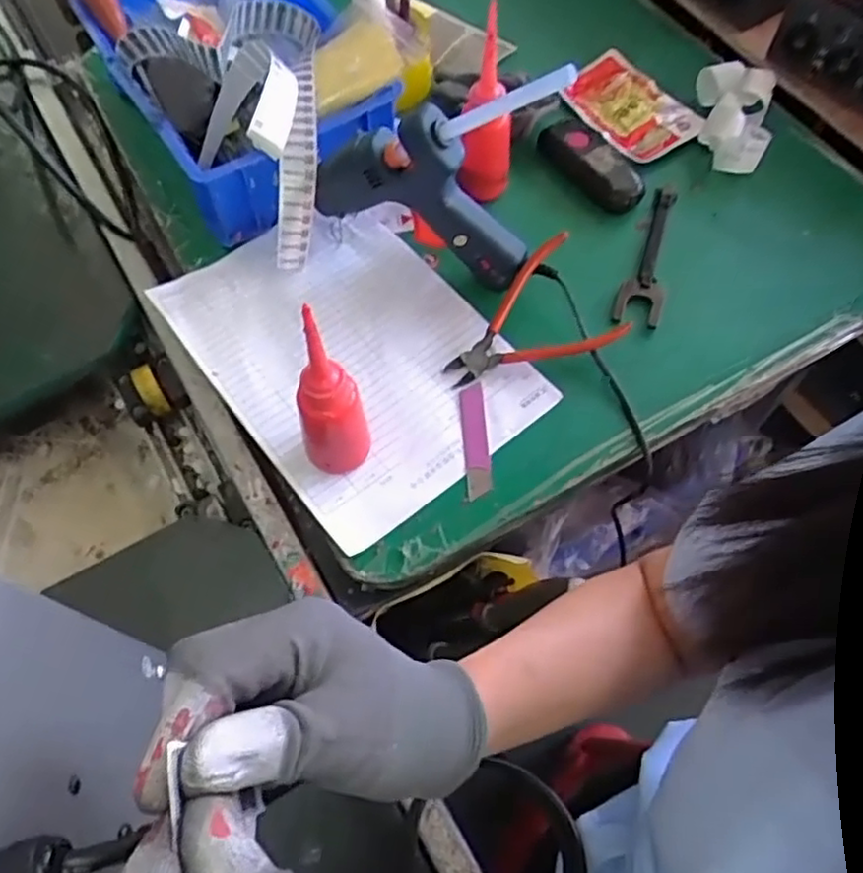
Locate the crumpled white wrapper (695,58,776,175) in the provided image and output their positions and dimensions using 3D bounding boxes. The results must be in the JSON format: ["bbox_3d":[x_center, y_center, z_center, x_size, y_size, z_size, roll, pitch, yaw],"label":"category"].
[{"bbox_3d":[0.280,-0.293,0.630,0.065,0.036,0.114,10,66,7],"label":"crumpled white wrapper"}]

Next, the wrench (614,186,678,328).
[{"bbox_3d":[0.196,-0.165,0.593,0.037,0.009,0.160,18,67,10],"label":"wrench"}]

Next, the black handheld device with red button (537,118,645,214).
[{"bbox_3d":[0.148,-0.250,0.618,0.053,0.017,0.111,-38,69,-15],"label":"black handheld device with red button"}]

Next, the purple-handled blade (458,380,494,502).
[{"bbox_3d":[0.034,0.002,0.519,0.019,0.004,0.094,-4,65,0],"label":"purple-handled blade"}]

